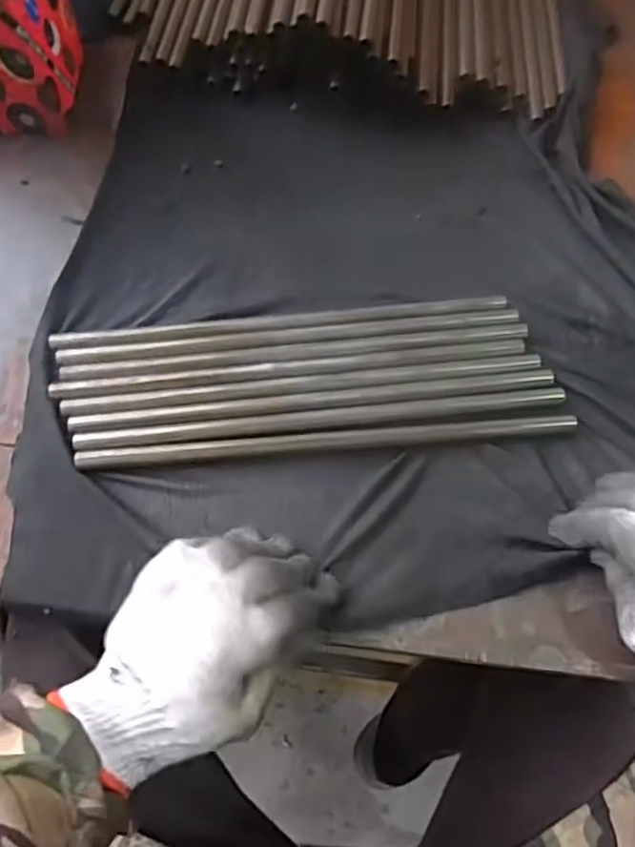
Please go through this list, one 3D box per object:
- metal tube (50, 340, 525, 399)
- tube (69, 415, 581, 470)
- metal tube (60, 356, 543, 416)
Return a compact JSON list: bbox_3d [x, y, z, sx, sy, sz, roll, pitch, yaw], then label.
[{"bbox_3d":[-0.019,-0.041,0.457,0.347,0.011,0.015,-6,66,-3],"label":"metal tube"},{"bbox_3d":[0.009,0.012,0.437,0.347,0.016,0.015,-5,66,-2],"label":"tube"},{"bbox_3d":[-0.008,-0.029,0.451,0.346,0.010,0.015,-6,66,-3],"label":"metal tube"}]

